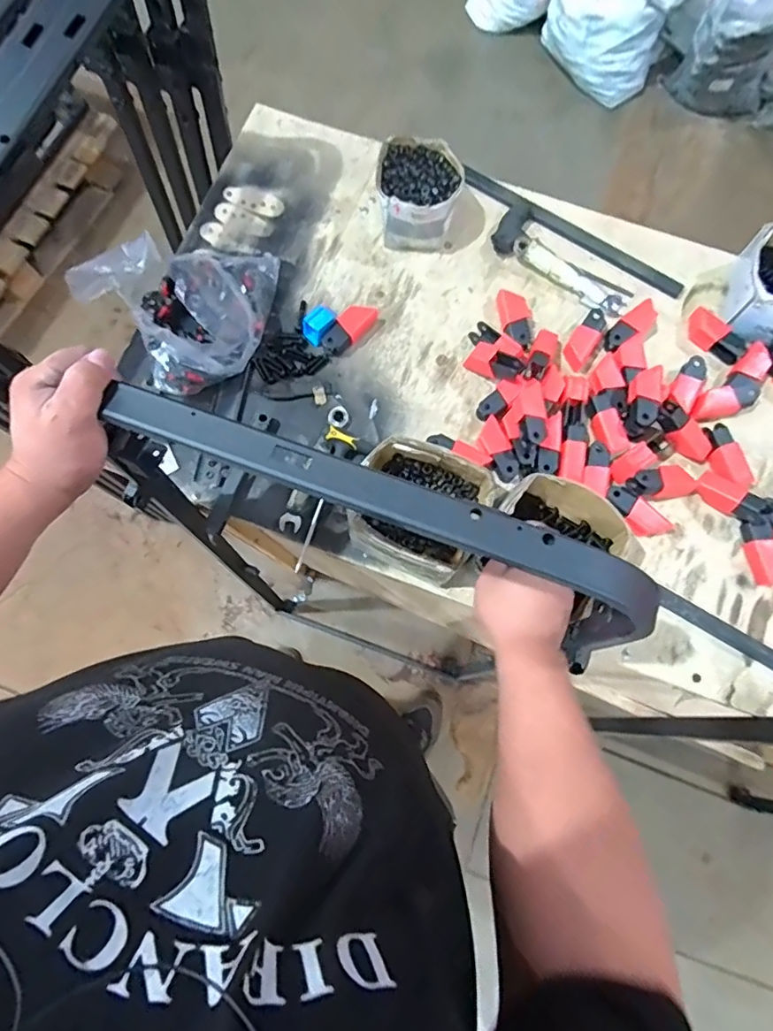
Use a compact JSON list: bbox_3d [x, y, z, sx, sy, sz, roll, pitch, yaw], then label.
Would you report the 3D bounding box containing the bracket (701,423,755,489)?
[{"bbox_3d":[0.432,-0.076,0.685,0.037,0.020,0.092,-7,62,-1],"label":"bracket"}]

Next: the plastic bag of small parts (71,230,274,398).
[{"bbox_3d":[-0.256,-0.265,0.701,0.239,0.107,0.180,-18,77,-4],"label":"plastic bag of small parts"}]

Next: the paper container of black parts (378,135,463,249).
[{"bbox_3d":[0.044,-0.446,0.753,0.113,0.074,0.135,-2,77,0],"label":"paper container of black parts"}]

